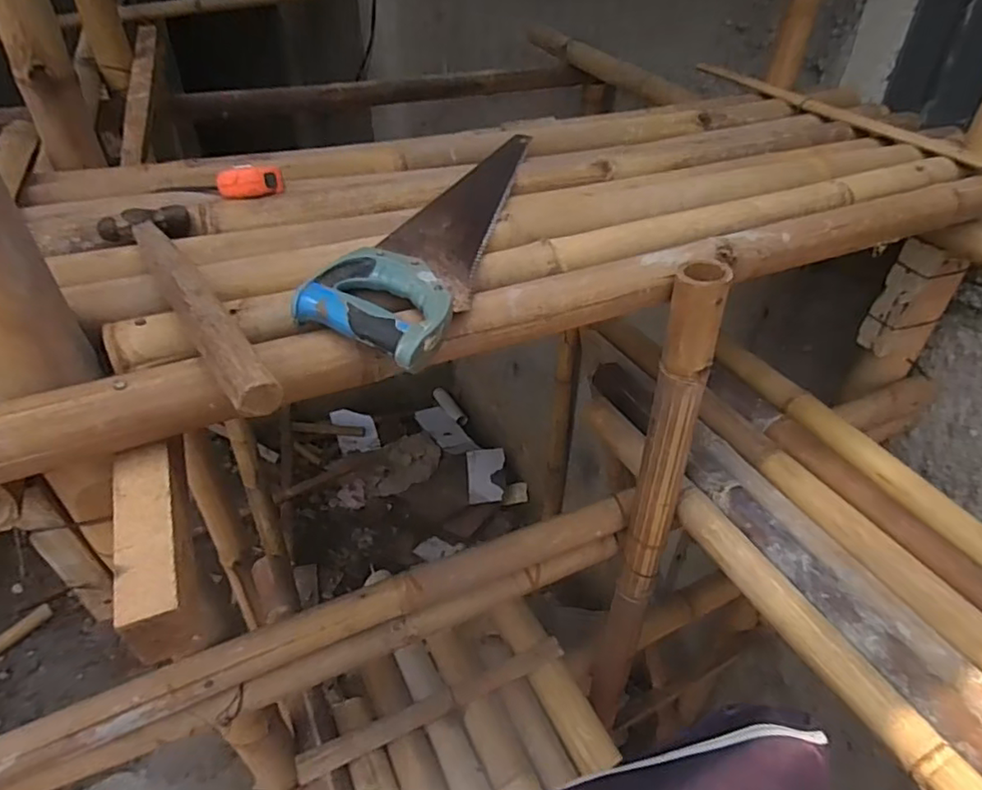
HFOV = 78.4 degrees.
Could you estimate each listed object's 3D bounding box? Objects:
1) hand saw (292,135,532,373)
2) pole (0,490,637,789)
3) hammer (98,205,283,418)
[{"bbox_3d":[-0.025,-0.188,0.633,0.122,0.020,0.491,14,41,15],"label":"hand saw"},{"bbox_3d":[-0.167,0.271,0.719,0.794,0.065,0.050,-17,42,-21],"label":"pole"},{"bbox_3d":[-0.242,-0.082,0.484,0.068,0.028,0.325,-23,45,-27],"label":"hammer"}]

